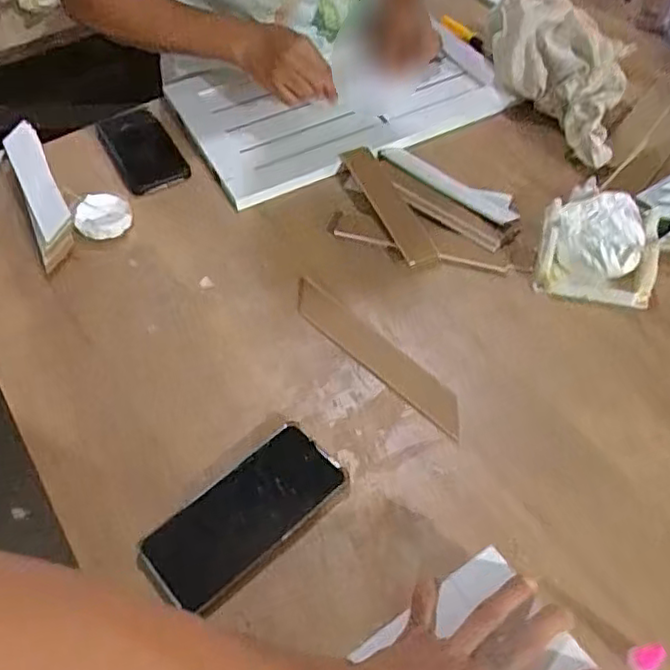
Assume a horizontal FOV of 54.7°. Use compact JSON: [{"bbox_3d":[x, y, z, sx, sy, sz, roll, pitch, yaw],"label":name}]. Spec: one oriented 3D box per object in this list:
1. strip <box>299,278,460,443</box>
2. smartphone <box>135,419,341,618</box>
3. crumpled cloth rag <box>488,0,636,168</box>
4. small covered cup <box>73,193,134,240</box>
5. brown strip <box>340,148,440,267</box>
[{"bbox_3d":[0.040,0.017,0.629,0.038,0.010,0.220,-38,60,-23],"label":"strip"},{"bbox_3d":[-0.072,0.143,0.521,0.157,0.013,0.075,-36,59,-22],"label":"smartphone"},{"bbox_3d":[0.294,-0.319,0.788,0.103,0.119,0.226,-22,55,-13],"label":"crumpled cloth rag"},{"bbox_3d":[-0.266,-0.140,0.749,0.060,0.017,0.067,-4,53,1],"label":"small covered cup"},{"bbox_3d":[0.060,-0.152,0.746,0.038,0.008,0.202,-19,54,-11],"label":"brown strip"}]

